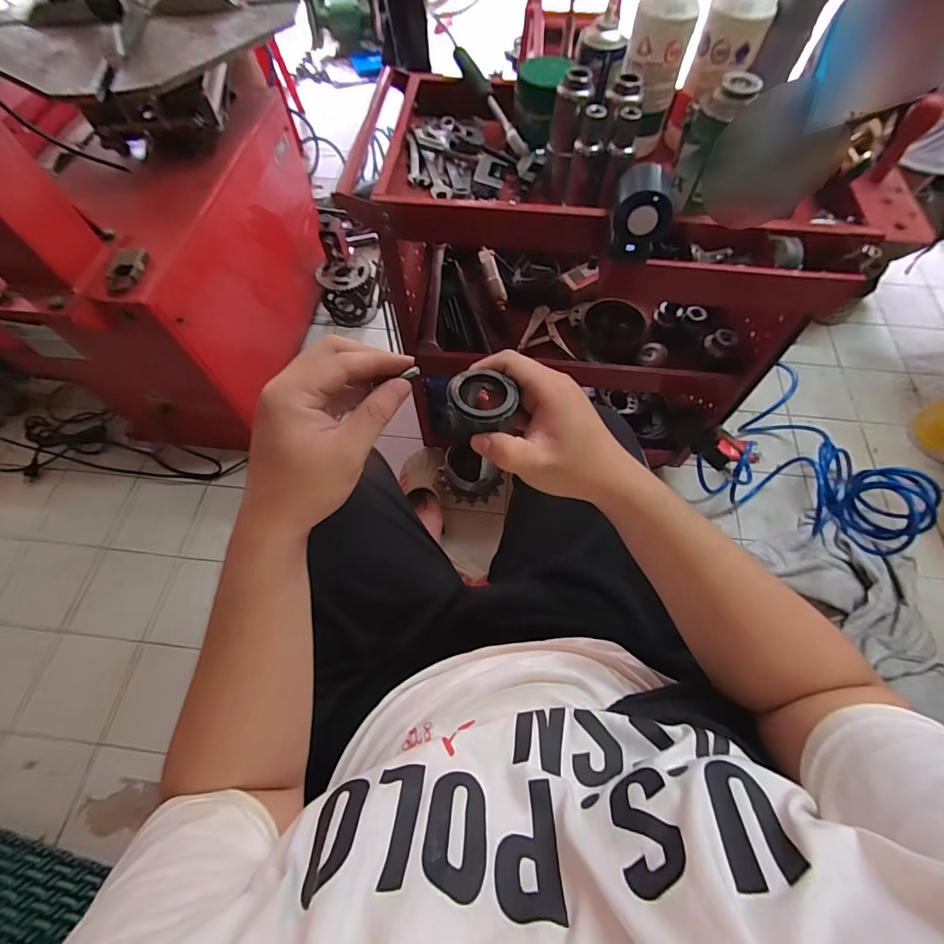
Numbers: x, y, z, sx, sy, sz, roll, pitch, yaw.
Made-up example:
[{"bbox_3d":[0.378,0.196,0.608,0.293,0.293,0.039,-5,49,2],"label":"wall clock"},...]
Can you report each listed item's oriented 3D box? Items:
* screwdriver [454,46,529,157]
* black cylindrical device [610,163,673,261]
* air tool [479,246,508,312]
[{"bbox_3d":[0.033,-0.594,0.705,0.029,0.021,0.226,-25,80,-12],"label":"screwdriver"},{"bbox_3d":[0.190,-0.296,0.502,0.063,0.075,0.077,11,63,7],"label":"black cylindrical device"},{"bbox_3d":[0.049,-0.428,0.964,0.037,0.039,0.160,-15,63,-7],"label":"air tool"}]

